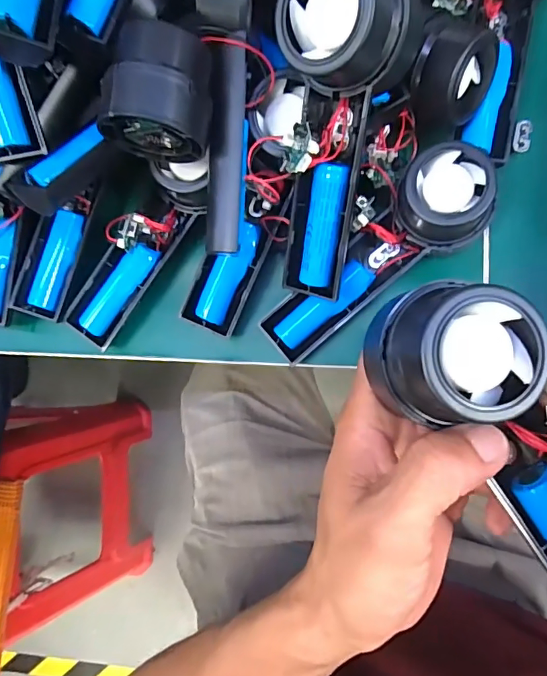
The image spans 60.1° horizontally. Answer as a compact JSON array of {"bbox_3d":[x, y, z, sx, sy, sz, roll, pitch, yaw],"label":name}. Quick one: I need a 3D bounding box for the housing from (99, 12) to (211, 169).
[{"bbox_3d":[-0.056,-0.125,0.238,0.049,0.044,0.053,9,85,8],"label":"housing"}]

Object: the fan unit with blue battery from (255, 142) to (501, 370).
[{"bbox_3d":[0.061,-0.045,0.285,0.153,0.035,0.049,-41,81,14],"label":"fan unit with blue battery"}]

